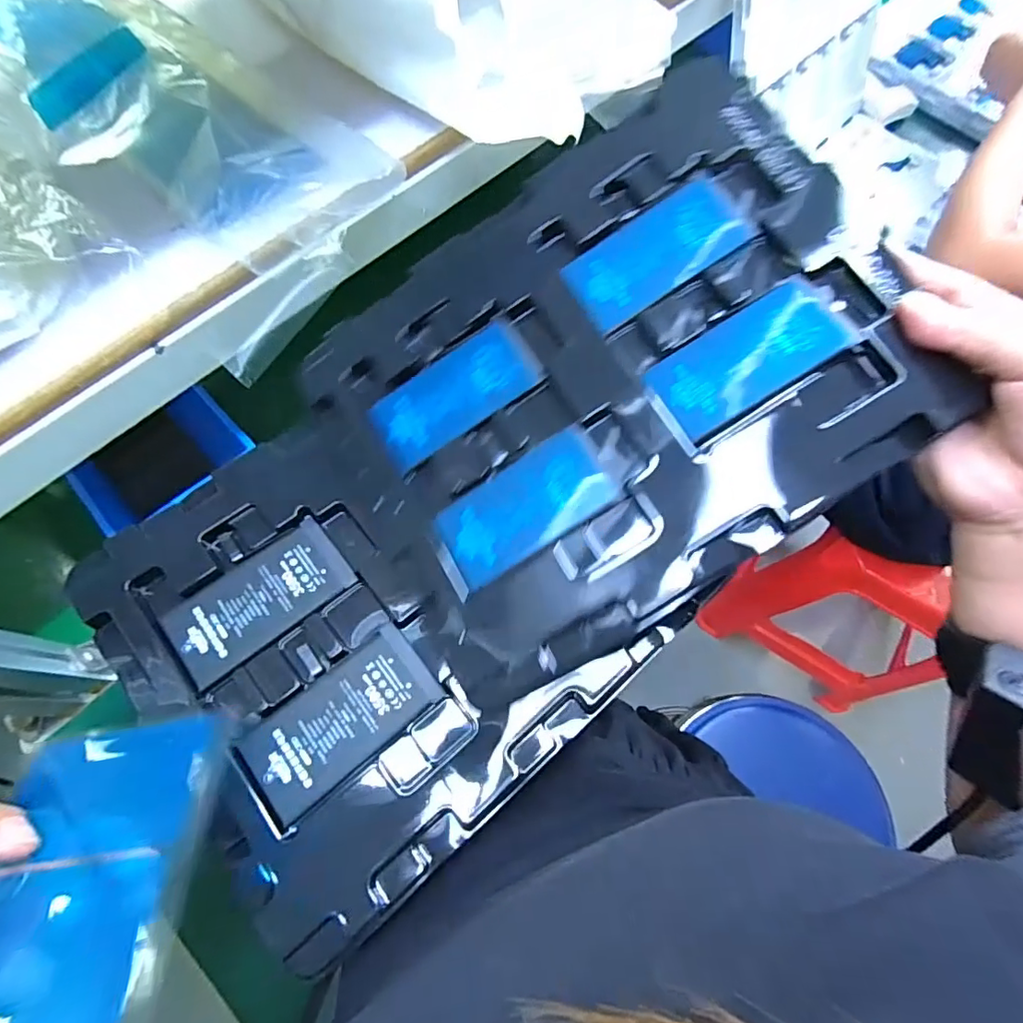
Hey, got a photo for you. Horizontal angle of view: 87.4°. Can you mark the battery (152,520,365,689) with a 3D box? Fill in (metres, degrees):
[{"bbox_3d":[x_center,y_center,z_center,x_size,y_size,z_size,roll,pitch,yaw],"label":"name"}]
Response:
[{"bbox_3d":[-0.126,0.043,0.269,0.085,0.006,0.044,-37,74,-15],"label":"battery"}]

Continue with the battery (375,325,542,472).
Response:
[{"bbox_3d":[-0.030,-0.061,0.279,0.087,0.004,0.043,-34,73,3],"label":"battery"}]

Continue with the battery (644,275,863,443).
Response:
[{"bbox_3d":[0.109,-0.072,0.247,0.085,0.004,0.042,-32,69,6],"label":"battery"}]

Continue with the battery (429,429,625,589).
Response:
[{"bbox_3d":[0.007,-0.002,0.258,0.085,0.004,0.042,-35,73,3],"label":"battery"}]

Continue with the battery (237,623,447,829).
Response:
[{"bbox_3d":[-0.079,0.096,0.251,0.085,0.006,0.044,-37,75,-15],"label":"battery"}]

